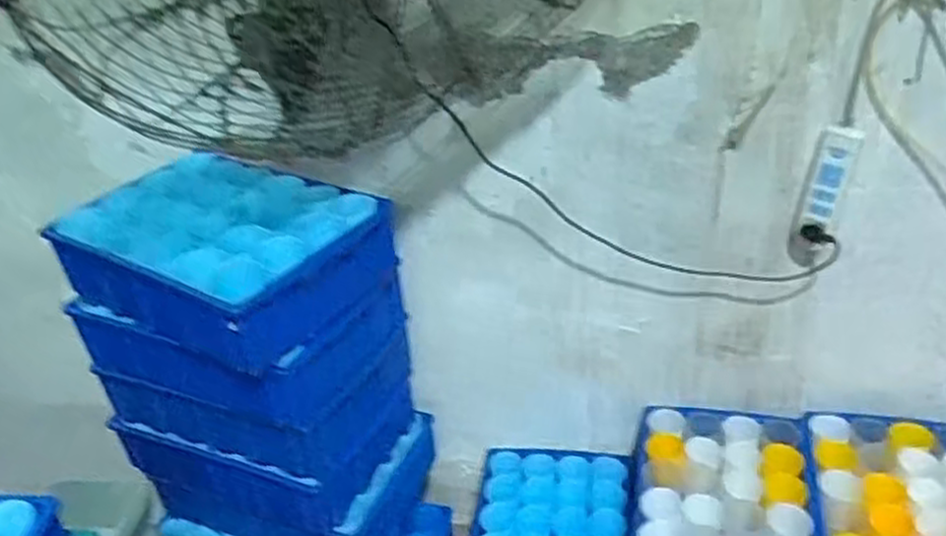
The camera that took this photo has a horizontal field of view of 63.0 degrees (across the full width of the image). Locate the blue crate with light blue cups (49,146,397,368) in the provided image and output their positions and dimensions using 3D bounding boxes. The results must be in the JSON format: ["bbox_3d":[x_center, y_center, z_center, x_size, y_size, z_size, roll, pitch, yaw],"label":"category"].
[{"bbox_3d":[-0.341,-0.028,1.065,0.410,0.110,0.278,15,38,30],"label":"blue crate with light blue cups"}]

